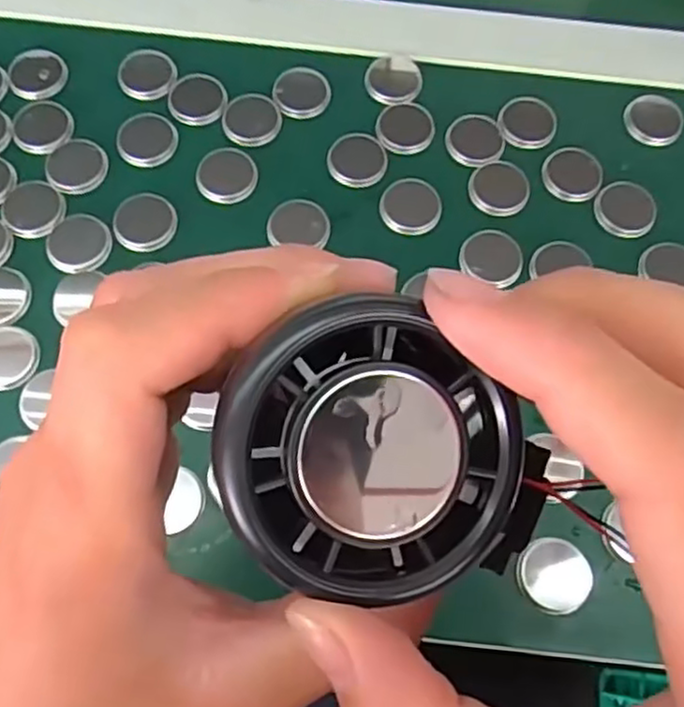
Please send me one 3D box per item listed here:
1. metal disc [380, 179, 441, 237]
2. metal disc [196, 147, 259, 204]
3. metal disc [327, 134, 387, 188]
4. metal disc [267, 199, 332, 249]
[{"bbox_3d":[0.035,-0.075,0.366,0.030,0.004,0.033,1,68,-2],"label":"metal disc"},{"bbox_3d":[-0.059,-0.092,0.370,0.030,0.005,0.029,1,68,-2],"label":"metal disc"},{"bbox_3d":[0.008,-0.102,0.377,0.030,0.004,0.032,1,68,-2],"label":"metal disc"},{"bbox_3d":[-0.021,-0.066,0.359,0.031,0.007,0.029,1,68,-2],"label":"metal disc"}]

